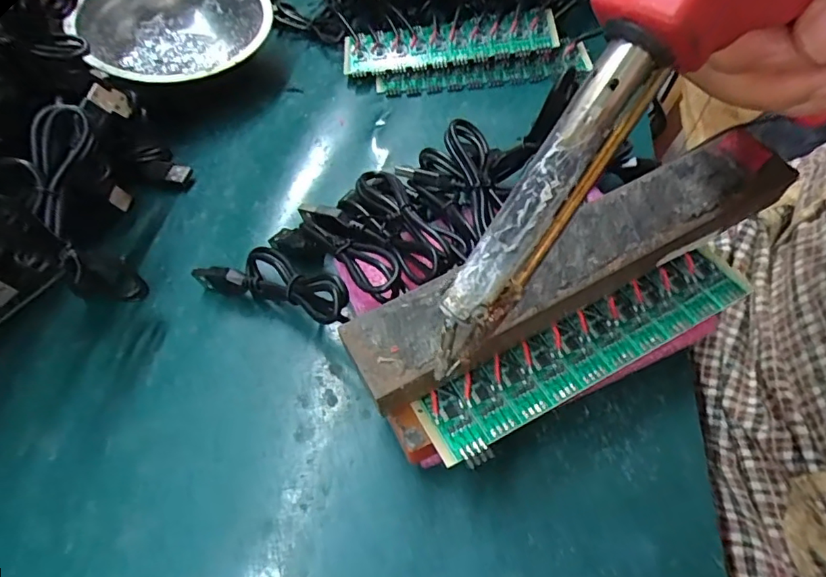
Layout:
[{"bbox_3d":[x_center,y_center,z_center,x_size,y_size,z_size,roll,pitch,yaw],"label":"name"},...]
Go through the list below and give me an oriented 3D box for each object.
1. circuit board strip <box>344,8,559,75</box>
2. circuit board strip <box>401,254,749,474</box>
[{"bbox_3d":[0.024,-0.166,0.362,0.144,0.006,0.037,-5,69,6],"label":"circuit board strip"},{"bbox_3d":[0.066,0.022,0.205,0.136,0.004,0.030,-28,59,-14],"label":"circuit board strip"}]

